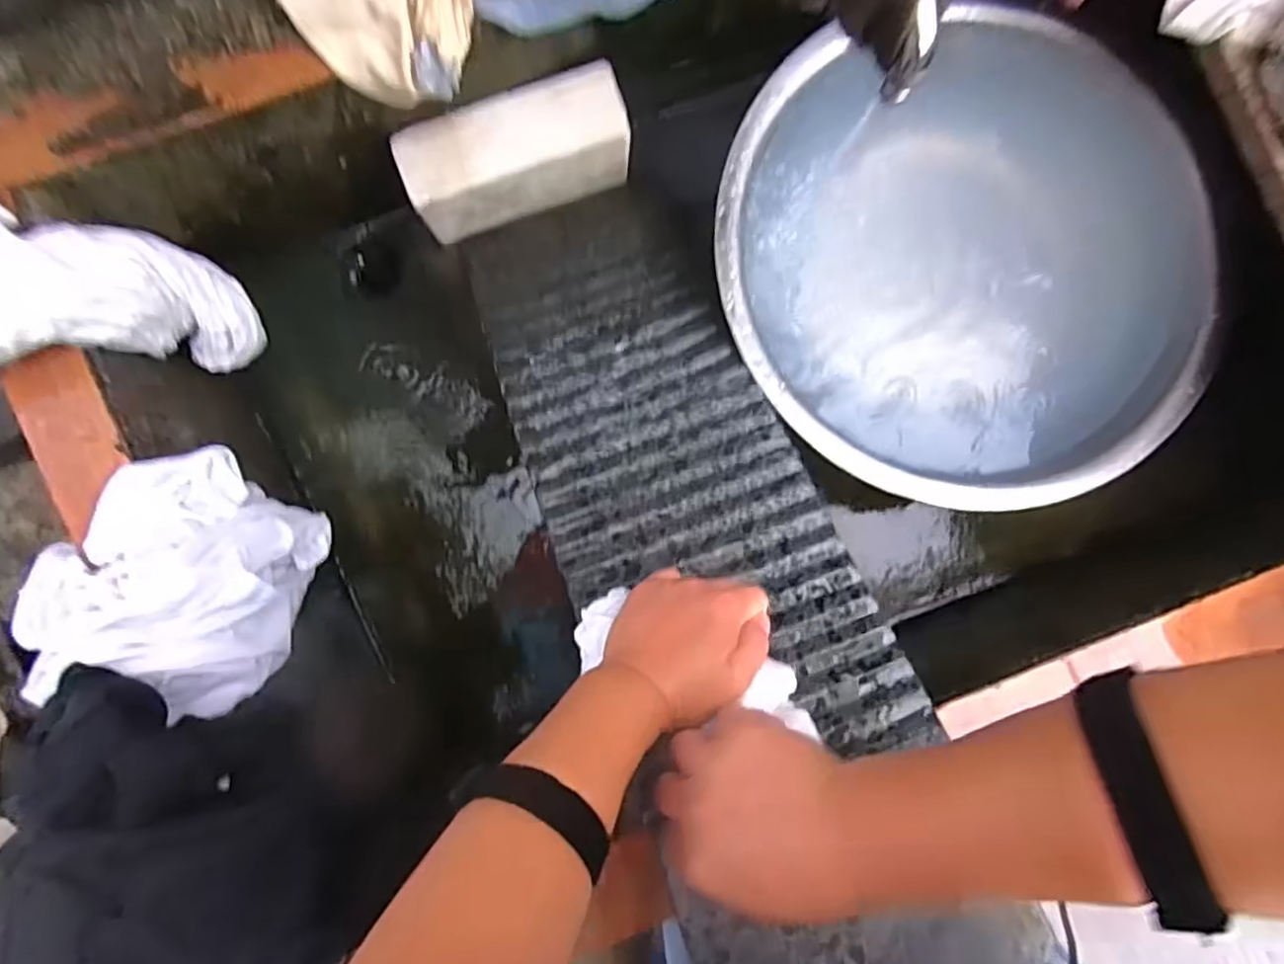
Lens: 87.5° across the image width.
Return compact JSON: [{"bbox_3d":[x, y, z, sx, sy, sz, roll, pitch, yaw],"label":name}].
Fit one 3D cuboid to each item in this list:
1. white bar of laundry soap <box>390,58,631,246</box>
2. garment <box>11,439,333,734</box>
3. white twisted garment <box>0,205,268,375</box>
[{"bbox_3d":[-0.113,-0.296,0.617,0.197,0.106,0.068,-19,89,-4],"label":"white bar of laundry soap"},{"bbox_3d":[-0.305,0.064,0.453,0.158,0.143,0.131,42,86,-1],"label":"garment"},{"bbox_3d":[-0.395,-0.128,0.457,0.240,0.092,0.129,-5,87,-41],"label":"white twisted garment"}]

